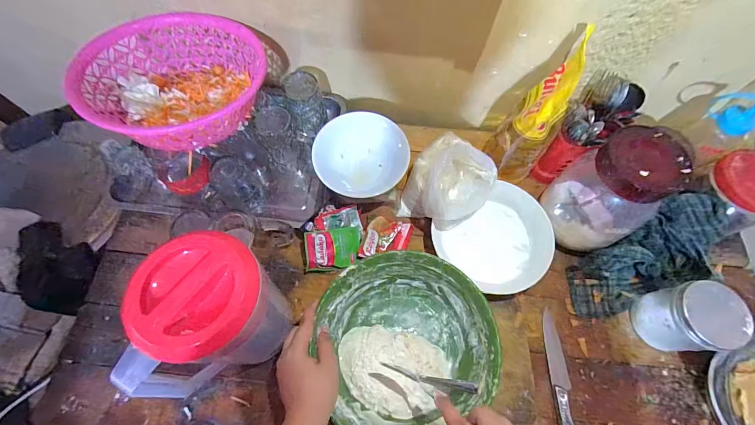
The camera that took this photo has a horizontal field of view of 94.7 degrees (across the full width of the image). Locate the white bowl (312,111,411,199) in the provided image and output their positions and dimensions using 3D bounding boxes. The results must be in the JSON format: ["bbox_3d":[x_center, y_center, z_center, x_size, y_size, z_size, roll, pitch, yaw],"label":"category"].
[{"bbox_3d":[-0.026,-0.090,0.583,0.147,0.055,0.146,0,66,-1],"label":"white bowl"}]

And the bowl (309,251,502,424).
[{"bbox_3d":[0.038,0.177,0.486,0.221,0.084,0.228,0,66,-1],"label":"bowl"}]

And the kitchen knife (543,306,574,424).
[{"bbox_3d":[0.272,0.248,0.510,0.027,0.012,0.205,1,66,0],"label":"kitchen knife"}]

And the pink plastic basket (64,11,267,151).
[{"bbox_3d":[-0.314,-0.209,0.551,0.242,0.104,0.255,0,66,-1],"label":"pink plastic basket"}]

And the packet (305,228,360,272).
[{"bbox_3d":[-0.072,0.061,0.577,0.093,0.012,0.065,-4,88,-23],"label":"packet"}]

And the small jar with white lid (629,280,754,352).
[{"bbox_3d":[0.445,0.152,0.501,0.084,0.105,0.085,0,66,-1],"label":"small jar with white lid"}]

